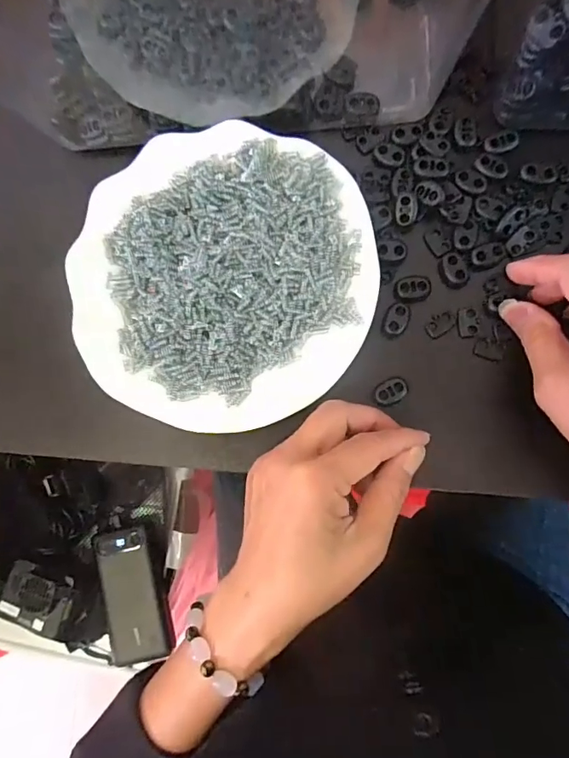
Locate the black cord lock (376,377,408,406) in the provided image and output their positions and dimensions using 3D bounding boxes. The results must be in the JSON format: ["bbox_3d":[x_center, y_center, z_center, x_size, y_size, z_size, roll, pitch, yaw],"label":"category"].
[{"bbox_3d":[0.065,0.008,0.288,0.020,0.004,0.013,-29,83,2],"label":"black cord lock"}]

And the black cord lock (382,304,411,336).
[{"bbox_3d":[0.069,-0.037,0.294,0.013,0.007,0.021,19,87,7],"label":"black cord lock"}]

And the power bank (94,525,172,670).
[{"bbox_3d":[-0.187,0.262,0.580,0.065,0.020,0.155,-17,84,4],"label":"power bank"}]

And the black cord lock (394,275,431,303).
[{"bbox_3d":[0.079,-0.055,0.294,0.021,0.005,0.016,-5,85,5],"label":"black cord lock"}]

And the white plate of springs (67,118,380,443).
[{"bbox_3d":[-0.038,-0.061,0.288,0.176,0.017,0.176,0,84,3],"label":"white plate of springs"}]

